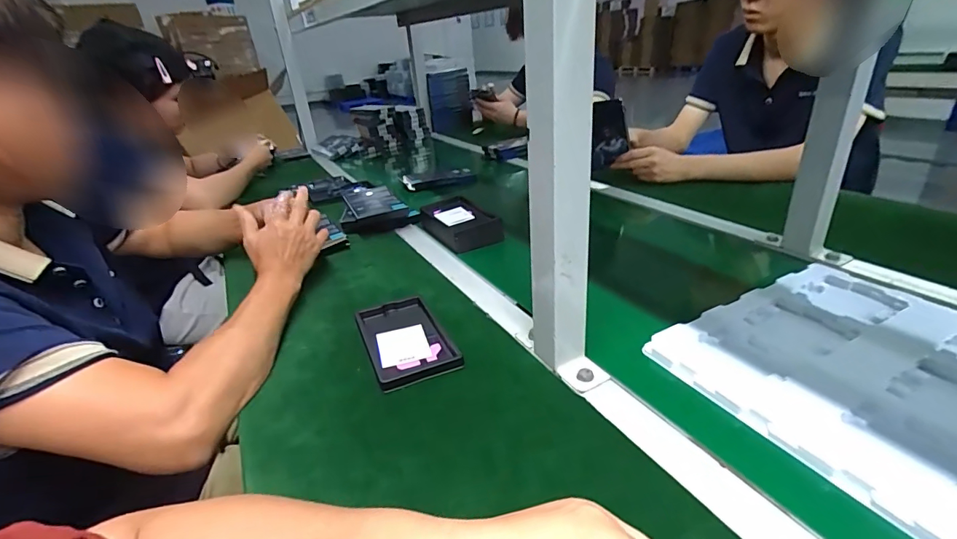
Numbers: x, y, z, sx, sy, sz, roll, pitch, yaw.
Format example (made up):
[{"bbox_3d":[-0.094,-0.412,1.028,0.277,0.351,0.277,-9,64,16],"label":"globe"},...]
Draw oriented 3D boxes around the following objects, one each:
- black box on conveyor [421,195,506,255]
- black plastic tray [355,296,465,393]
[{"bbox_3d":[-0.037,-0.087,0.824,0.102,0.036,0.184,-18,30,-23],"label":"black box on conveyor"},{"bbox_3d":[-0.086,0.081,0.532,0.092,0.012,0.160,-15,30,-19],"label":"black plastic tray"}]

